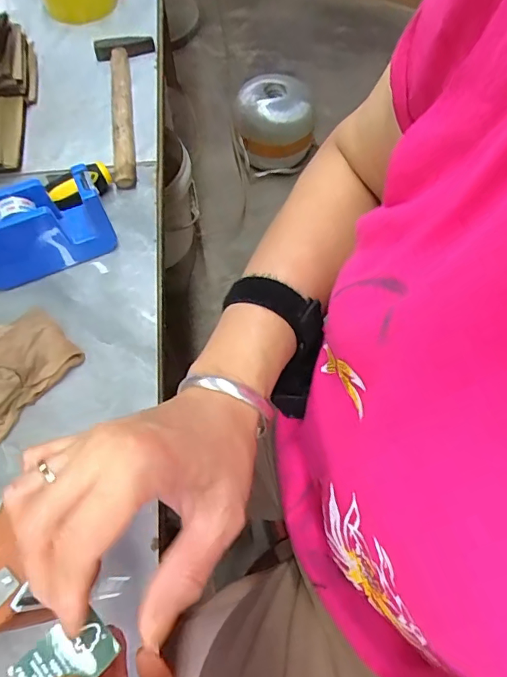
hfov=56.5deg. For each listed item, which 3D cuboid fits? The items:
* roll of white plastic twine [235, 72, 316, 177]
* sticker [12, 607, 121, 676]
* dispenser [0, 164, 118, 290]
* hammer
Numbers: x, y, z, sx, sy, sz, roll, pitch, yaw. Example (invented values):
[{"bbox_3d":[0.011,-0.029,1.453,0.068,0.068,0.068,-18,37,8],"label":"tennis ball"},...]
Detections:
[{"bbox_3d":[0.064,-0.622,1.405,0.228,0.231,0.184,1,64,0],"label":"roll of white plastic twine"},{"bbox_3d":[-0.086,0.147,0.216,0.040,0.005,0.029,-35,71,-30],"label":"sticker"},{"bbox_3d":[-0.204,-0.102,0.444,0.127,0.081,0.044,-22,66,-11],"label":"dispenser"},{"bbox_3d":[-0.149,-0.278,0.564,0.069,0.034,0.248,-8,64,-4],"label":"hammer"}]

